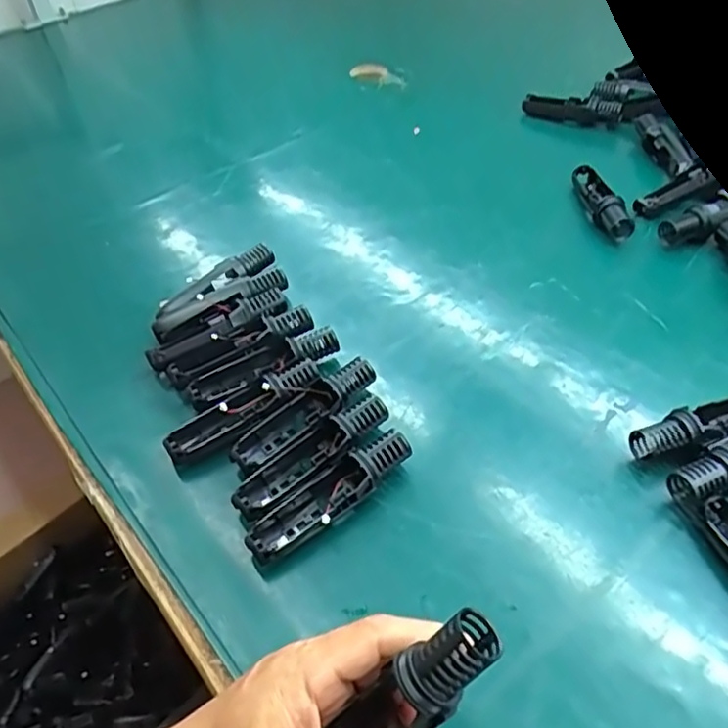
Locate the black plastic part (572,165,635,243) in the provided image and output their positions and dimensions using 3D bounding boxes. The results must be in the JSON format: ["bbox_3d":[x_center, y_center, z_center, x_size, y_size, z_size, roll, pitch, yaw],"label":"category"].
[{"bbox_3d":[0.244,-0.168,0.653,0.030,0.034,0.125,-4,44,1],"label":"black plastic part"}]

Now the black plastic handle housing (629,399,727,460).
[{"bbox_3d":[0.243,0.040,0.442,0.123,0.032,0.026,-18,46,-12],"label":"black plastic handle housing"}]

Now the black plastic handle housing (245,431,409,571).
[{"bbox_3d":[-0.021,0.086,0.419,0.122,0.033,0.030,-30,49,-23],"label":"black plastic handle housing"}]

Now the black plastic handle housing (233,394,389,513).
[{"bbox_3d":[-0.035,0.063,0.444,0.122,0.032,0.032,-31,50,-23],"label":"black plastic handle housing"}]

